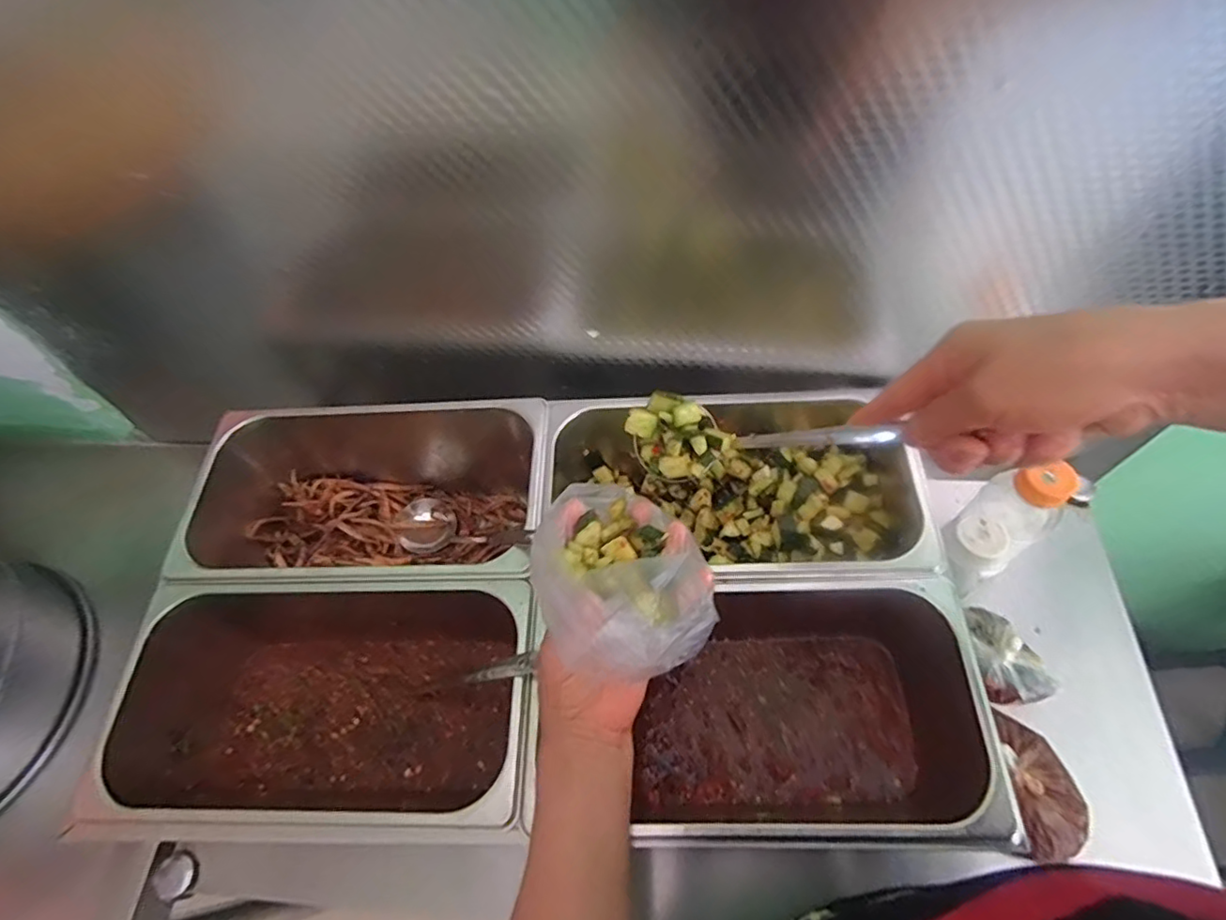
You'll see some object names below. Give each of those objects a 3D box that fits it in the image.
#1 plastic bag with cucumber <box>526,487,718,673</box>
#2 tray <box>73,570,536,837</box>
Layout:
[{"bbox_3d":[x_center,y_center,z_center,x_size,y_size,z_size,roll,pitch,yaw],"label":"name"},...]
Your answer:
[{"bbox_3d":[0.002,0.067,0.406,0.109,0.067,0.145,-21,62,-7],"label":"plastic bag with cucumber"},{"bbox_3d":[-0.226,0.200,0.517,0.326,0.120,0.194,-2,61,4],"label":"tray"}]

